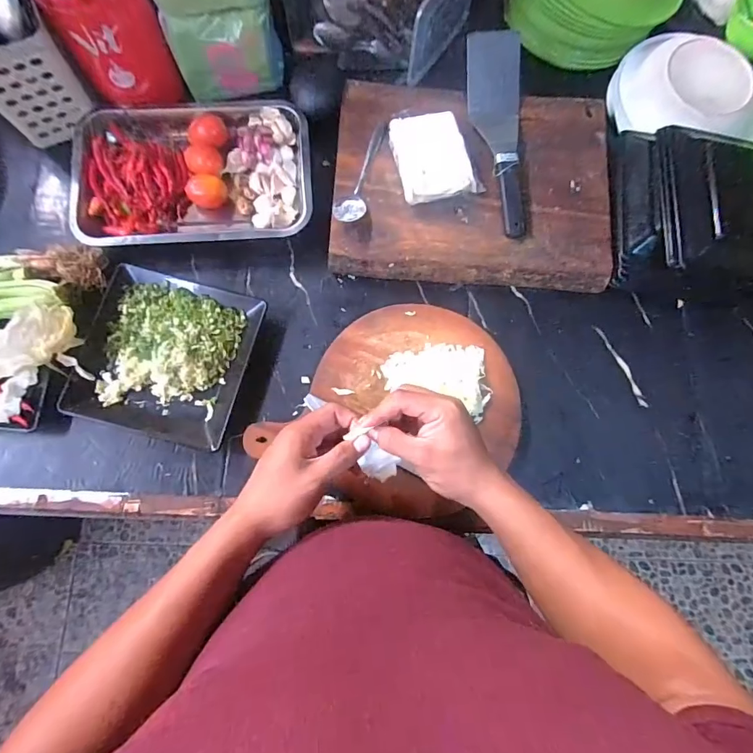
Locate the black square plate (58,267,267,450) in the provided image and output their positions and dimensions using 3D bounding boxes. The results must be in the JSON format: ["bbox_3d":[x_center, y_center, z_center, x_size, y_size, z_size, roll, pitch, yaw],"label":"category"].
[{"bbox_3d":[-0.256,-0.026,0.523,0.193,0.033,0.196,15,78,0],"label":"black square plate"}]

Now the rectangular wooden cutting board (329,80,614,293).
[{"bbox_3d":[0.132,-0.263,0.568,0.363,0.033,0.274,5,78,-2],"label":"rectangular wooden cutting board"}]

